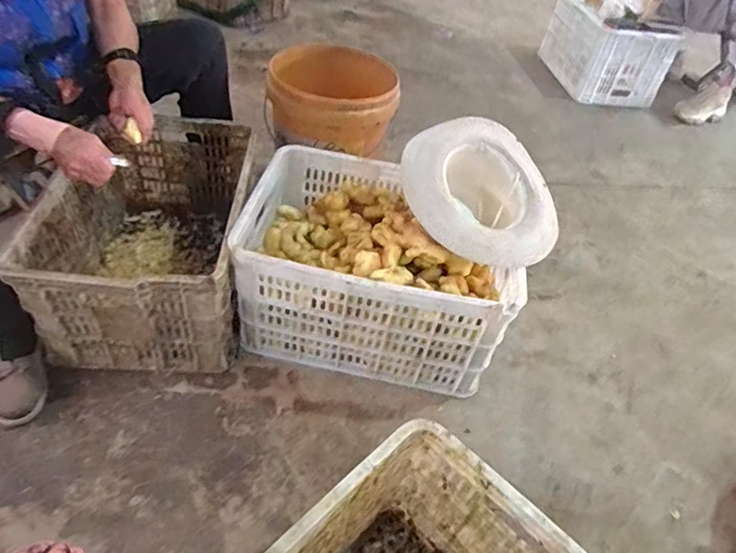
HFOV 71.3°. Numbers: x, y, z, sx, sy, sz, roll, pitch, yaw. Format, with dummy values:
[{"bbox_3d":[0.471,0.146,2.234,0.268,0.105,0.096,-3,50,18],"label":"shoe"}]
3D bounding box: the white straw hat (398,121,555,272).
[{"bbox_3d":[0.207,-0.164,1.011,0.297,0.139,0.316,11,66,-10],"label":"white straw hat"}]

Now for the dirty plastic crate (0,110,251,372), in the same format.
[{"bbox_3d":[-0.432,-0.085,1.057,0.337,0.268,0.509,1,46,-9],"label":"dirty plastic crate"}]

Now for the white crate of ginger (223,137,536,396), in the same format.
[{"bbox_3d":[0.021,-0.014,1.077,0.507,0.285,0.358,11,46,3],"label":"white crate of ginger"}]

